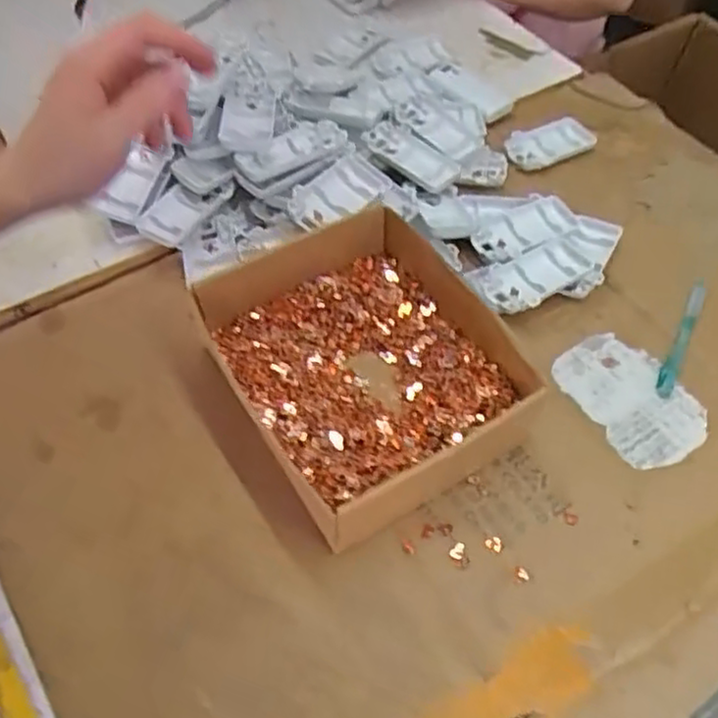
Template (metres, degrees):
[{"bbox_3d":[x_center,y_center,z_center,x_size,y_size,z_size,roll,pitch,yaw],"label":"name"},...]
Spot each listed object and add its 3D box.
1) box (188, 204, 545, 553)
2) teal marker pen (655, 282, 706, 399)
[{"bbox_3d":[0.003,-0.002,0.547,0.184,0.060,0.219,-27,61,-18],"label":"box"},{"bbox_3d":[0.268,-0.018,0.600,0.013,0.012,0.120,24,58,14],"label":"teal marker pen"}]

